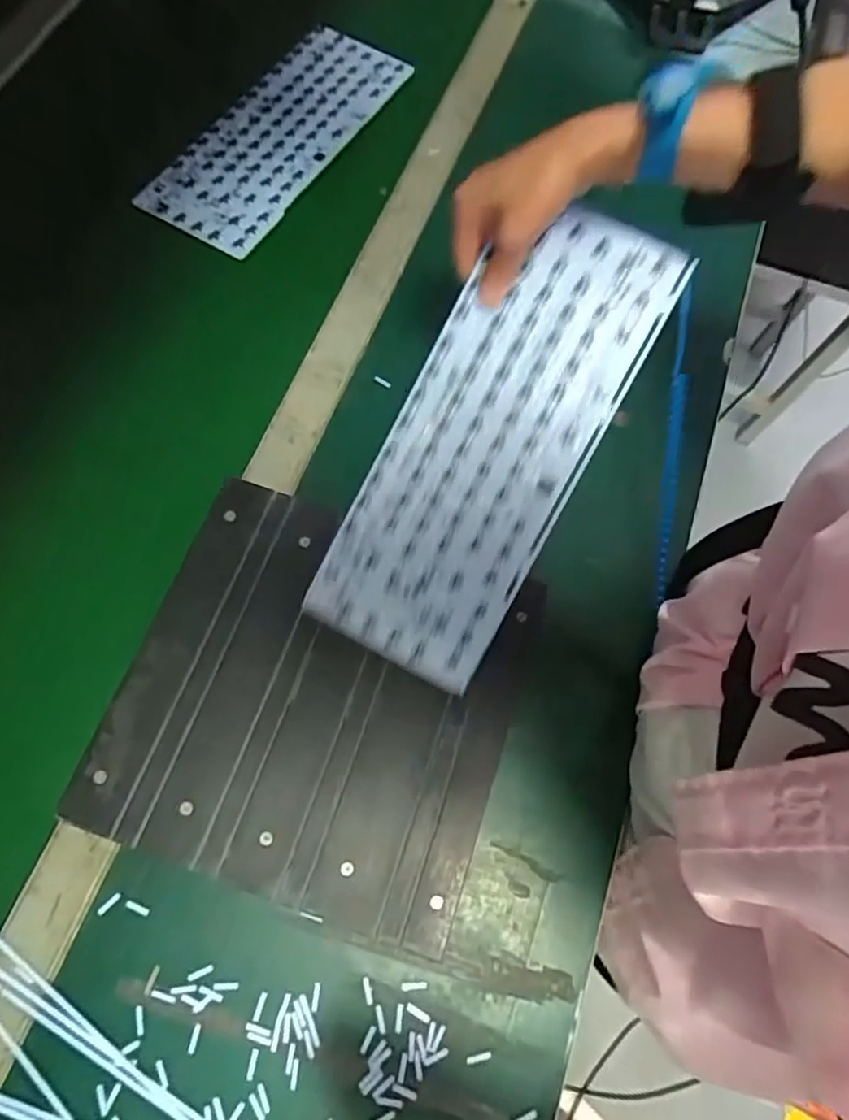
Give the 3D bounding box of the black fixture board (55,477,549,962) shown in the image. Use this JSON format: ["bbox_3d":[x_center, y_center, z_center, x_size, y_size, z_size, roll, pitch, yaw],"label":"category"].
[{"bbox_3d":[-0.067,0.089,0.421,0.242,0.023,0.243,19,70,5],"label":"black fixture board"}]

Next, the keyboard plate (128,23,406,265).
[{"bbox_3d":[-0.138,-0.421,0.622,0.119,0.009,0.298,32,73,6],"label":"keyboard plate"}]

